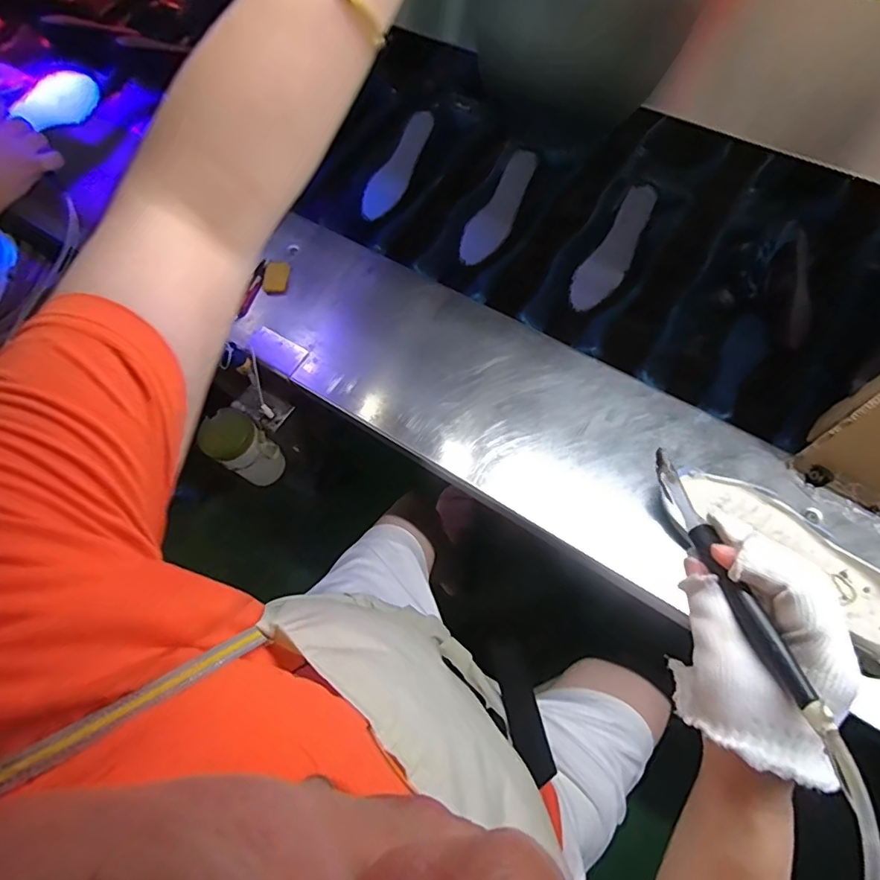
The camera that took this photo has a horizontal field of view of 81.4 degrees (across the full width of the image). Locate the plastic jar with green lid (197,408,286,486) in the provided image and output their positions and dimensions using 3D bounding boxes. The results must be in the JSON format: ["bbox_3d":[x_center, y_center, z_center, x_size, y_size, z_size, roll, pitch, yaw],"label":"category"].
[{"bbox_3d":[-0.292,0.017,0.763,0.069,0.131,0.072,-1,64,3],"label":"plastic jar with green lid"}]

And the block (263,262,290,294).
[{"bbox_3d":[-0.243,-0.243,0.764,0.034,0.018,0.055,3,64,4],"label":"block"}]

